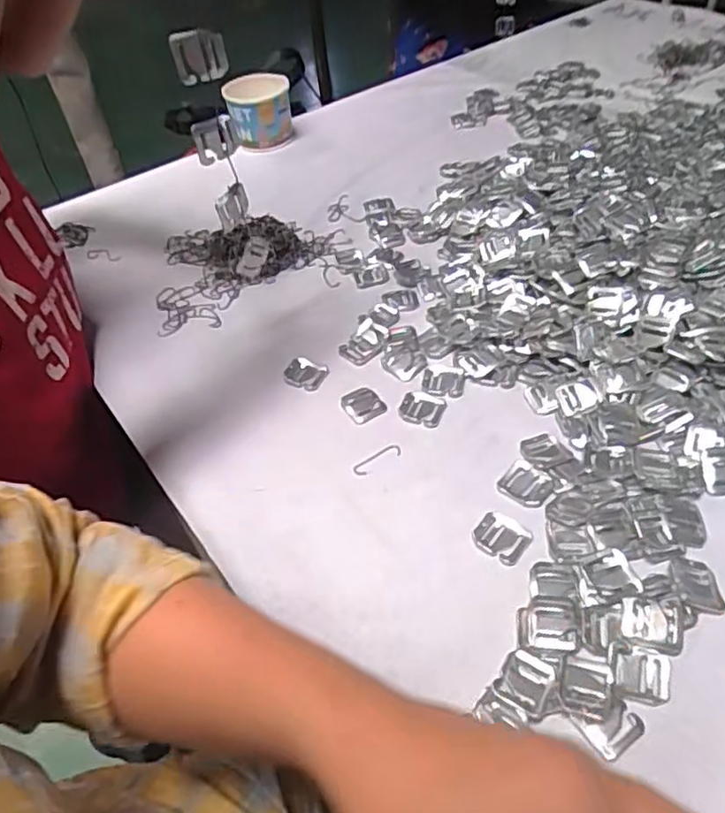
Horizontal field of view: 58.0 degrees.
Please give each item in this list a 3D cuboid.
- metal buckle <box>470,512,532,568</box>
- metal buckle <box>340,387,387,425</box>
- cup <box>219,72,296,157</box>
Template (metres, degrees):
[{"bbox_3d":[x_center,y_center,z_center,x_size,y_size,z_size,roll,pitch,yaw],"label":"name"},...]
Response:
[{"bbox_3d":[0.097,0.090,0.452,0.035,0.005,0.033,26,55,28],"label":"metal buckle"},{"bbox_3d":[0.001,0.000,0.556,0.029,0.008,0.033,-31,50,-20],"label":"metal buckle"},{"bbox_3d":[-0.142,-0.406,0.910,0.087,0.082,0.092,-4,46,4],"label":"cup"}]

